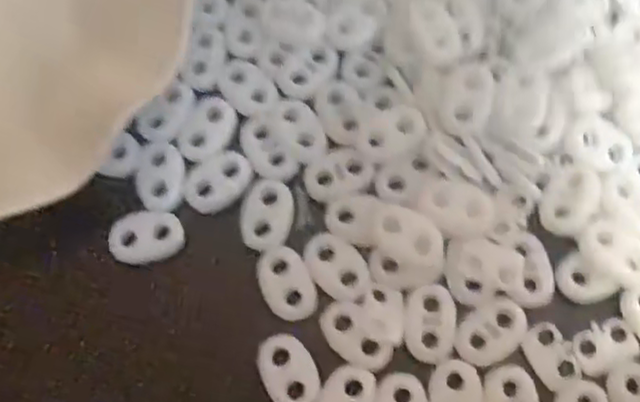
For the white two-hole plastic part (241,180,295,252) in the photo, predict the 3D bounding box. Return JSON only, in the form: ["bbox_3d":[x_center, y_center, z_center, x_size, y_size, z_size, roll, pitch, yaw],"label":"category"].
[{"bbox_3d":[-0.016,0.004,0.218,0.015,0.004,0.022,8,74,5],"label":"white two-hole plastic part"}]

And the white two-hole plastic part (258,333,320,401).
[{"bbox_3d":[-0.009,0.049,0.203,0.015,0.004,0.023,-26,74,-6],"label":"white two-hole plastic part"}]

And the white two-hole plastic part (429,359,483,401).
[{"bbox_3d":[0.038,0.056,0.199,0.015,0.004,0.022,4,73,3],"label":"white two-hole plastic part"}]

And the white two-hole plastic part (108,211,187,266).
[{"bbox_3d":[-0.053,0.011,0.217,0.022,0.004,0.016,-4,73,1],"label":"white two-hole plastic part"}]

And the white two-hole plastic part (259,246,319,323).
[{"bbox_3d":[-0.010,0.024,0.211,0.015,0.004,0.023,-26,74,-6],"label":"white two-hole plastic part"}]

